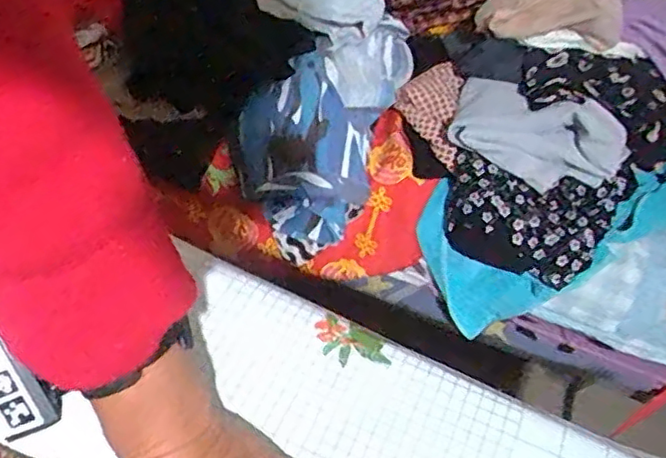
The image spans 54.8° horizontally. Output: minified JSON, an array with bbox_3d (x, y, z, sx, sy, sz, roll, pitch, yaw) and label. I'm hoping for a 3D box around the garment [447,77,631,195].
[{"bbox_3d":[0.198,-0.103,0.659,0.188,0.057,0.098,31,57,25],"label":"garment"}]

